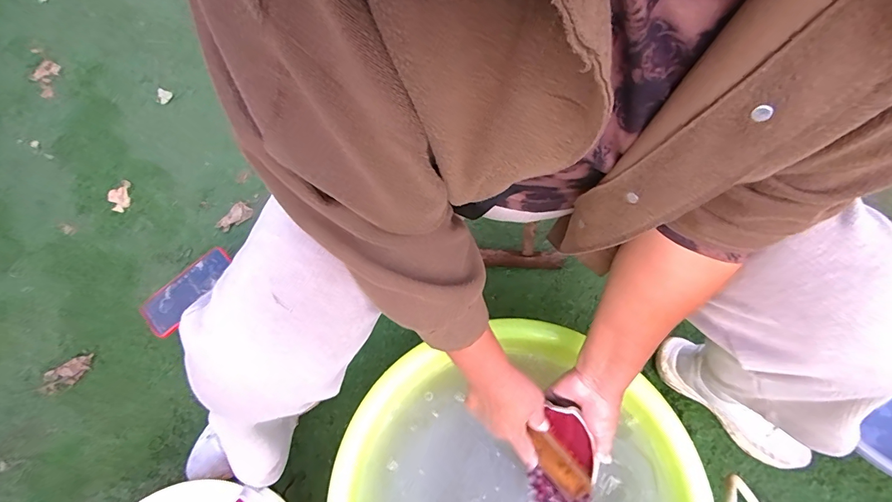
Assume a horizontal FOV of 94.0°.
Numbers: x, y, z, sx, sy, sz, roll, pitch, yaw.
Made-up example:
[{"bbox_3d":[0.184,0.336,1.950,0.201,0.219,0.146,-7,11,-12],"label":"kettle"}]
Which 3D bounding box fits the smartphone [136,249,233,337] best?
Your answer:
[{"bbox_3d":[-0.456,0.068,0.739,0.079,0.014,0.168,40,78,17],"label":"smartphone"}]

